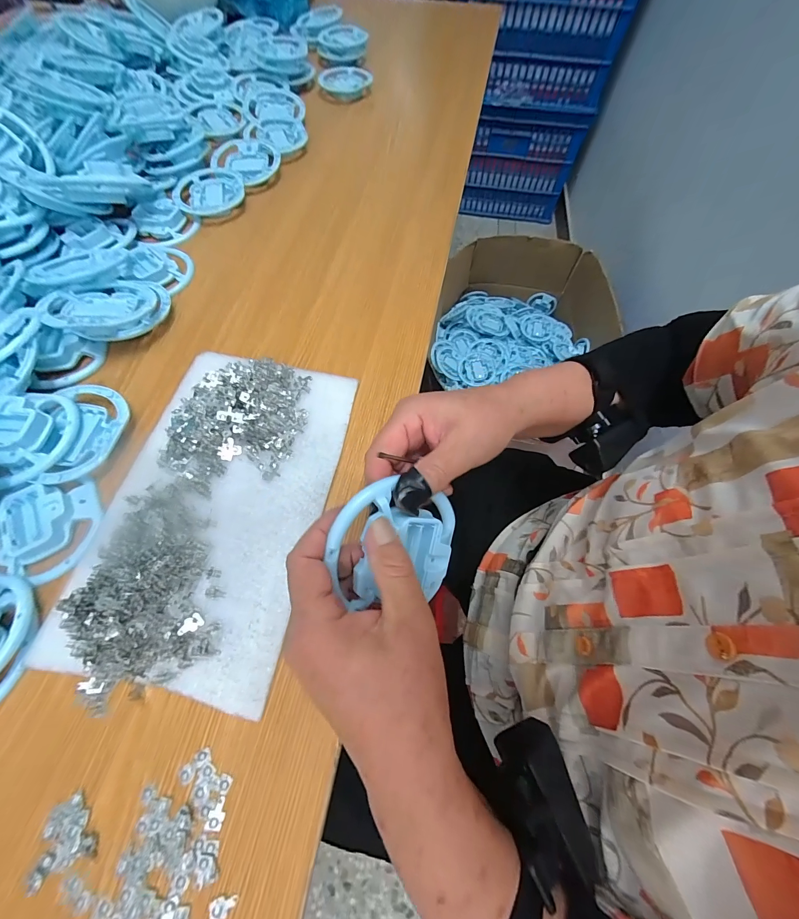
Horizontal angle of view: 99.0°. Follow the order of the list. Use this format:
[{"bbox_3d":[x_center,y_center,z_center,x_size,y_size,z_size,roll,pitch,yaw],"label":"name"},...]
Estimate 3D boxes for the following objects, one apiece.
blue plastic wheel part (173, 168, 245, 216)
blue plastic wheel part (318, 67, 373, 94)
[{"bbox_3d":[-0.281,-0.397,0.506,0.095,0.012,0.095,-16,66,-9],"label":"blue plastic wheel part"},{"bbox_3d":[-0.108,-0.737,0.662,0.087,0.018,0.098,-32,70,-15],"label":"blue plastic wheel part"}]

